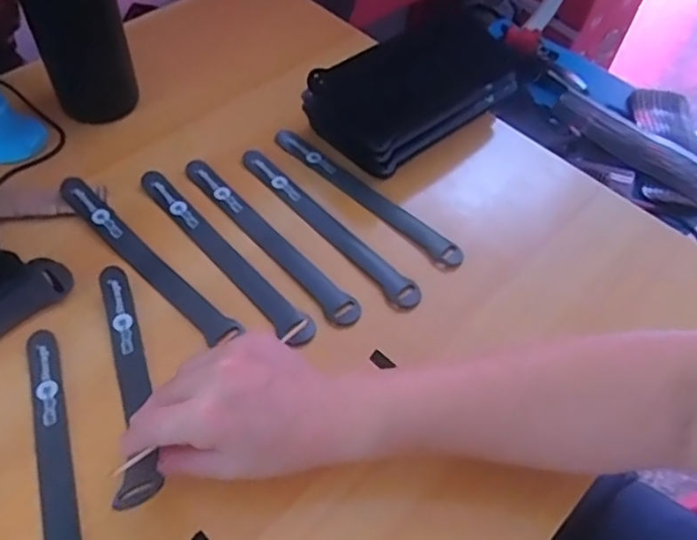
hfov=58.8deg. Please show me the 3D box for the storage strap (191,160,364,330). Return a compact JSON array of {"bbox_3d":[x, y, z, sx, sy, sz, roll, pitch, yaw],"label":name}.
[{"bbox_3d":[-0.063,-0.027,0.474,0.022,0.005,0.196,-36,65,-27],"label":"storage strap"}]

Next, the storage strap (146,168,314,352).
[{"bbox_3d":[-0.096,-0.014,0.466,0.022,0.004,0.198,-40,65,-19],"label":"storage strap"}]

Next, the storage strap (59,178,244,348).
[{"bbox_3d":[-0.152,-0.011,0.456,0.185,0.007,0.020,39,60,20],"label":"storage strap"}]

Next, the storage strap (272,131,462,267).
[{"bbox_3d":[0.012,-0.062,0.507,0.194,0.008,0.025,37,59,20],"label":"storage strap"}]

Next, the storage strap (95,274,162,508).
[{"bbox_3d":[-0.140,0.070,0.392,0.023,0.040,0.182,-14,40,-15],"label":"storage strap"}]

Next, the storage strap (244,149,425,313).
[{"bbox_3d":[-0.018,-0.038,0.490,0.019,0.007,0.194,-36,65,-27],"label":"storage strap"}]

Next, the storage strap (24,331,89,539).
[{"bbox_3d":[-0.170,0.120,0.362,0.025,0.004,0.193,-14,57,-15],"label":"storage strap"}]

